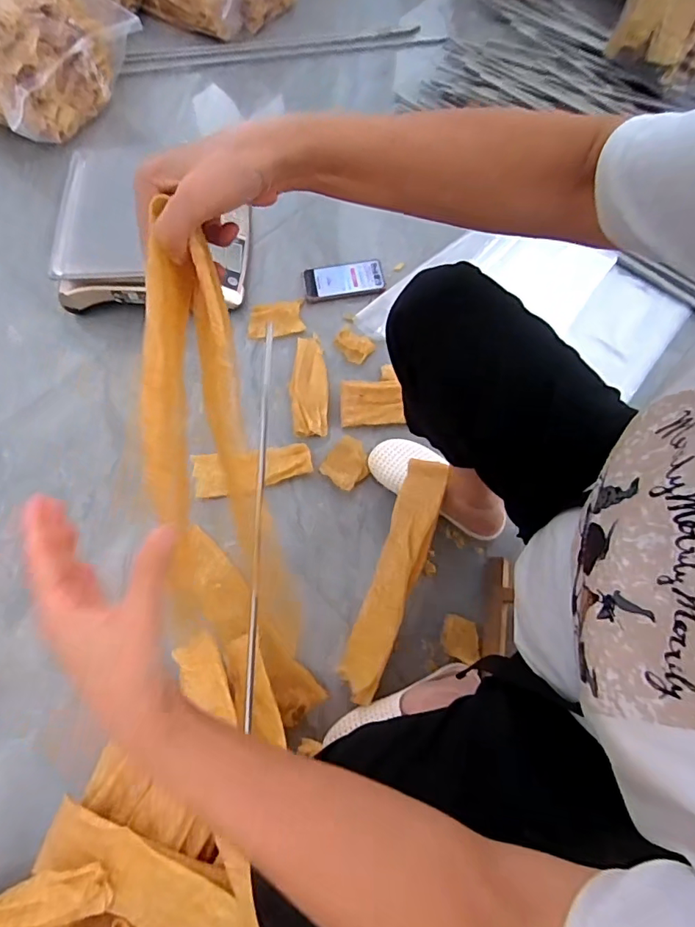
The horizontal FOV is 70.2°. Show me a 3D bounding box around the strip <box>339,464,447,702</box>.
[{"bbox_3d":[0.072,0.164,0.732,0.082,0.018,0.355,9,74,44],"label":"strip"}]

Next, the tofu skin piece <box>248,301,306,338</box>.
[{"bbox_3d":[-0.139,-0.281,0.962,0.106,0.027,0.077,1,68,1],"label":"tofu skin piece"}]

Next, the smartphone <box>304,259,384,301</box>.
[{"bbox_3d":[-0.008,-0.374,1.006,0.160,0.015,0.081,-9,75,-4],"label":"smartphone"}]

